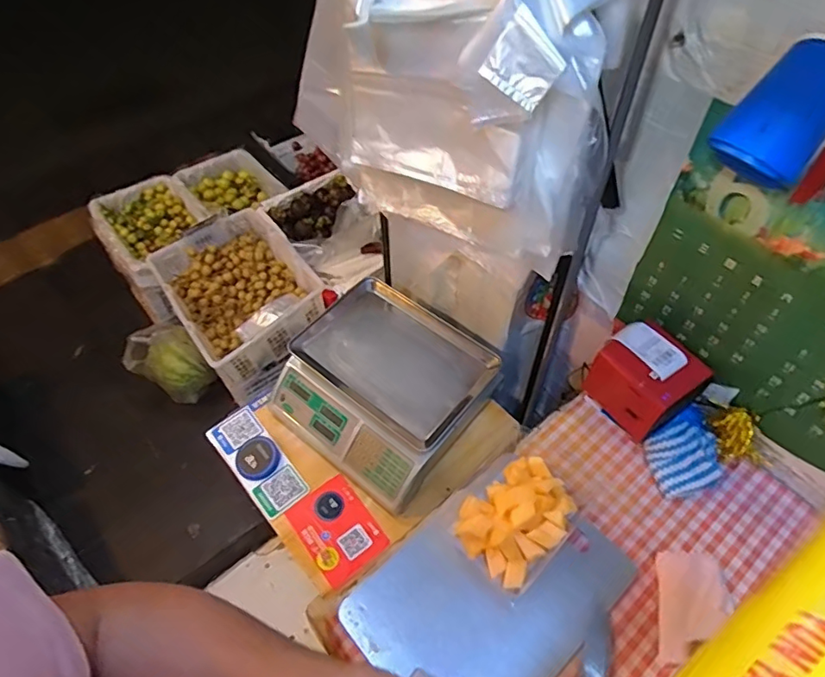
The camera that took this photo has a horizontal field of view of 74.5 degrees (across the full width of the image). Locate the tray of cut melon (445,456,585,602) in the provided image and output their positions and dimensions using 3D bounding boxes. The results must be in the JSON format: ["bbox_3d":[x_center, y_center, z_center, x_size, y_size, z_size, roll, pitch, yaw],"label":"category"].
[{"bbox_3d":[0.148,0.247,0.762,0.130,0.053,0.175,37,62,25],"label":"tray of cut melon"}]

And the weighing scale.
[{"bbox_3d":[-0.052,0.080,1.039,0.349,0.111,0.343,35,61,23],"label":"weighing scale"}]

